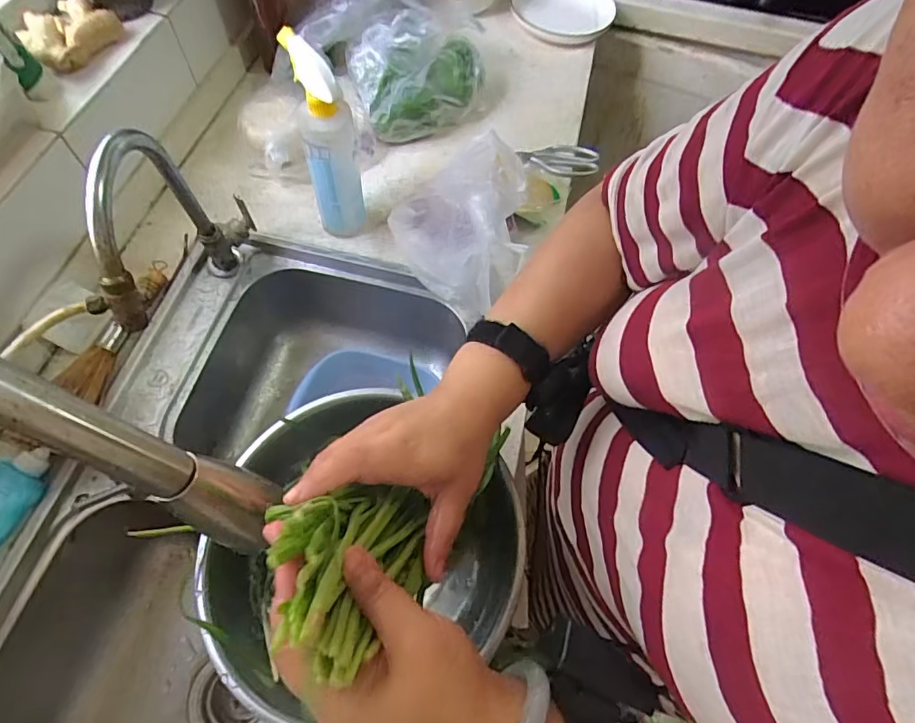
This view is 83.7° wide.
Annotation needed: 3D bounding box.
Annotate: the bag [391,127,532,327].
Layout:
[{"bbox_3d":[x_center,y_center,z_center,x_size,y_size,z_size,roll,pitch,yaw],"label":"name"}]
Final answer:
[{"bbox_3d":[0.012,-0.184,0.668,0.164,0.144,0.181,-23,66,-14],"label":"bag"}]

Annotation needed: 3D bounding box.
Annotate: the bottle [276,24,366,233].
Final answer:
[{"bbox_3d":[-0.158,-0.263,0.639,0.062,0.255,0.065,-9,64,-8],"label":"bottle"}]

